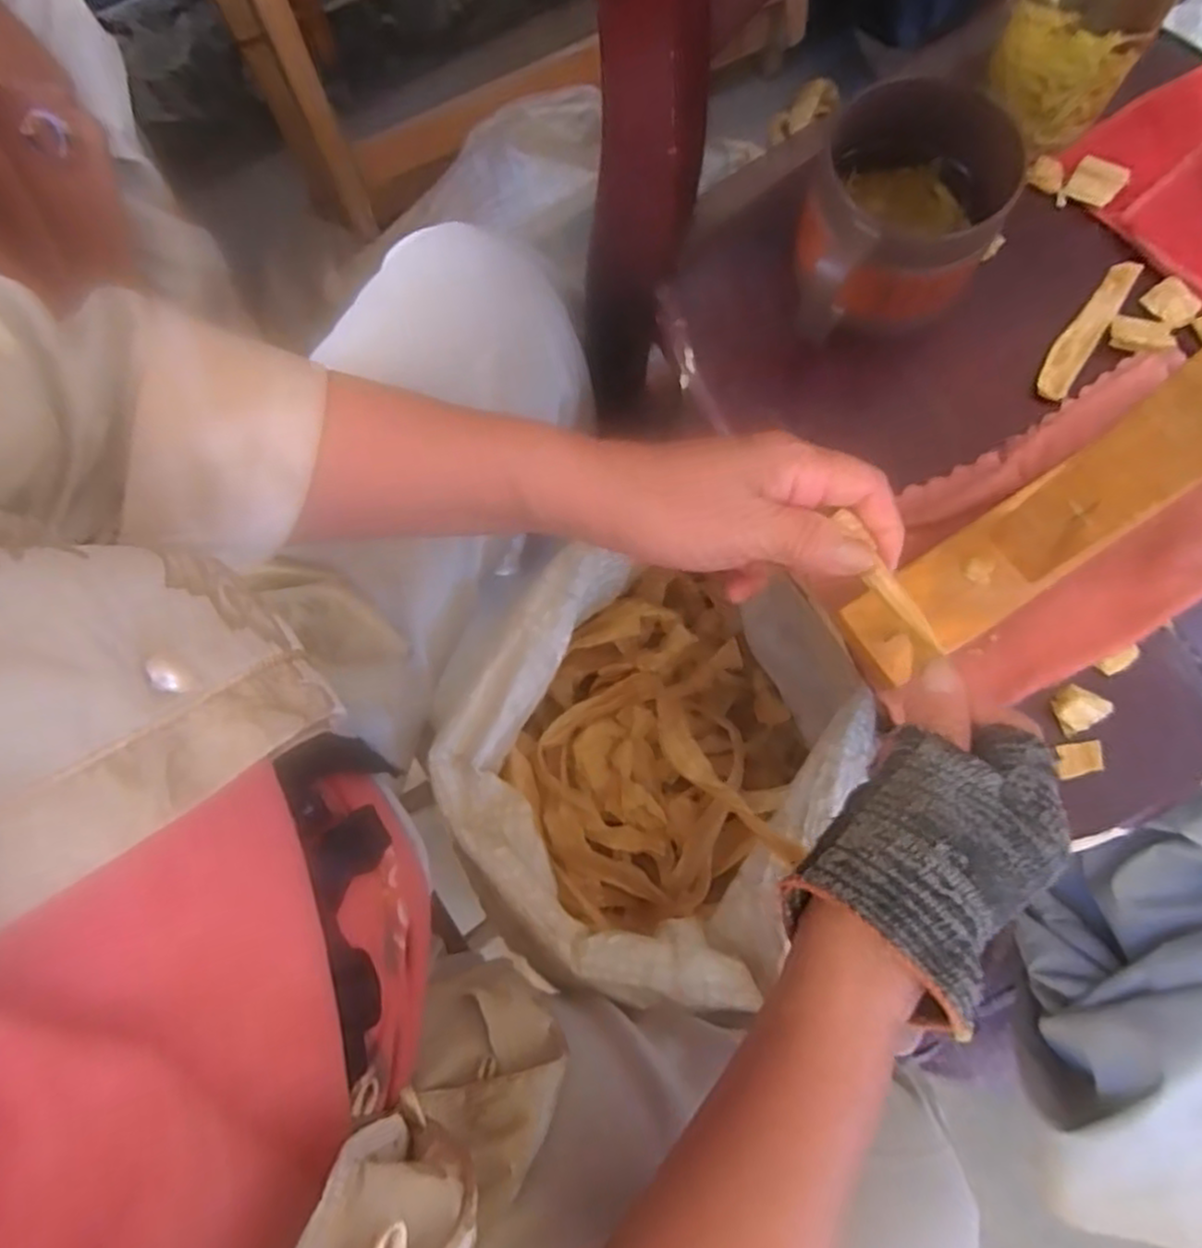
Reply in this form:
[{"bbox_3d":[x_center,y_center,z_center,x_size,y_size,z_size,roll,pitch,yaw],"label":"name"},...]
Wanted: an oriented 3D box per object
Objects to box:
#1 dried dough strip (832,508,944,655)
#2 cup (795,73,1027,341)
[{"bbox_3d":[0.115,-0.015,0.298,0.010,0.005,0.064,-30,72,-6],"label":"dried dough strip"},{"bbox_3d":[0.152,-0.209,0.381,0.092,0.067,0.135,13,78,3],"label":"cup"}]

